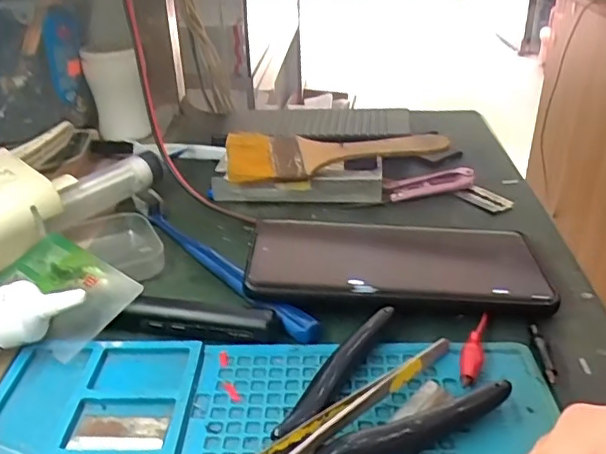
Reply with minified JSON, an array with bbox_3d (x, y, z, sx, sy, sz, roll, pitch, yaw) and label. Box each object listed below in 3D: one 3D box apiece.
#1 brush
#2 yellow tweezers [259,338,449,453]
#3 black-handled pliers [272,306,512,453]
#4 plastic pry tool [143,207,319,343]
[{"bbox_3d":[0.024,-0.053,0.422,0.161,0.009,0.060,-1,37,1],"label":"brush"},{"bbox_3d":[0.019,0.079,0.241,0.130,0.010,0.011,-23,36,-31],"label":"yellow tweezers"},{"bbox_3d":[0.020,0.076,0.242,0.109,0.013,0.071,-21,35,-29],"label":"black-handled pliers"},{"bbox_3d":[-0.050,0.021,0.341,0.018,0.014,0.169,-22,36,-31],"label":"plastic pry tool"}]

